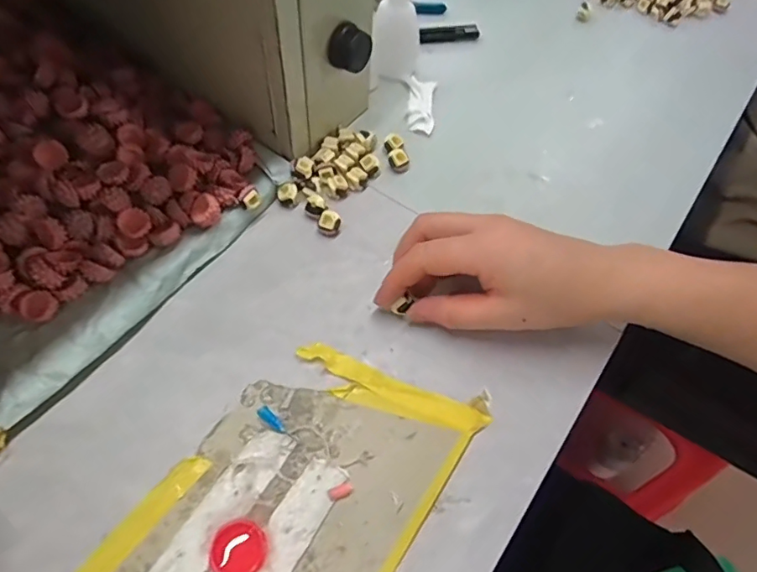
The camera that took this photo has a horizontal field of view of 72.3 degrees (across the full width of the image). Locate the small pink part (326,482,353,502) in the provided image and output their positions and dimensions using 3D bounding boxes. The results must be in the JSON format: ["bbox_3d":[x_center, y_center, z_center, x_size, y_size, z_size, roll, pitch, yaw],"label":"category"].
[{"bbox_3d":[-0.020,0.109,0.276,0.013,0.004,0.007,-19,59,-16],"label":"small pink part"}]

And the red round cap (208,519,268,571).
[{"bbox_3d":[-0.070,0.131,0.258,0.027,0.006,0.026,2,56,-3],"label":"red round cap"}]

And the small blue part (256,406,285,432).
[{"bbox_3d":[-0.061,0.076,0.296,0.019,0.004,0.007,35,60,18],"label":"small blue part"}]

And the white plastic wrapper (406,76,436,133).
[{"bbox_3d":[0.039,-0.164,0.464,0.023,0.009,0.071,6,56,0],"label":"white plastic wrapper"}]

